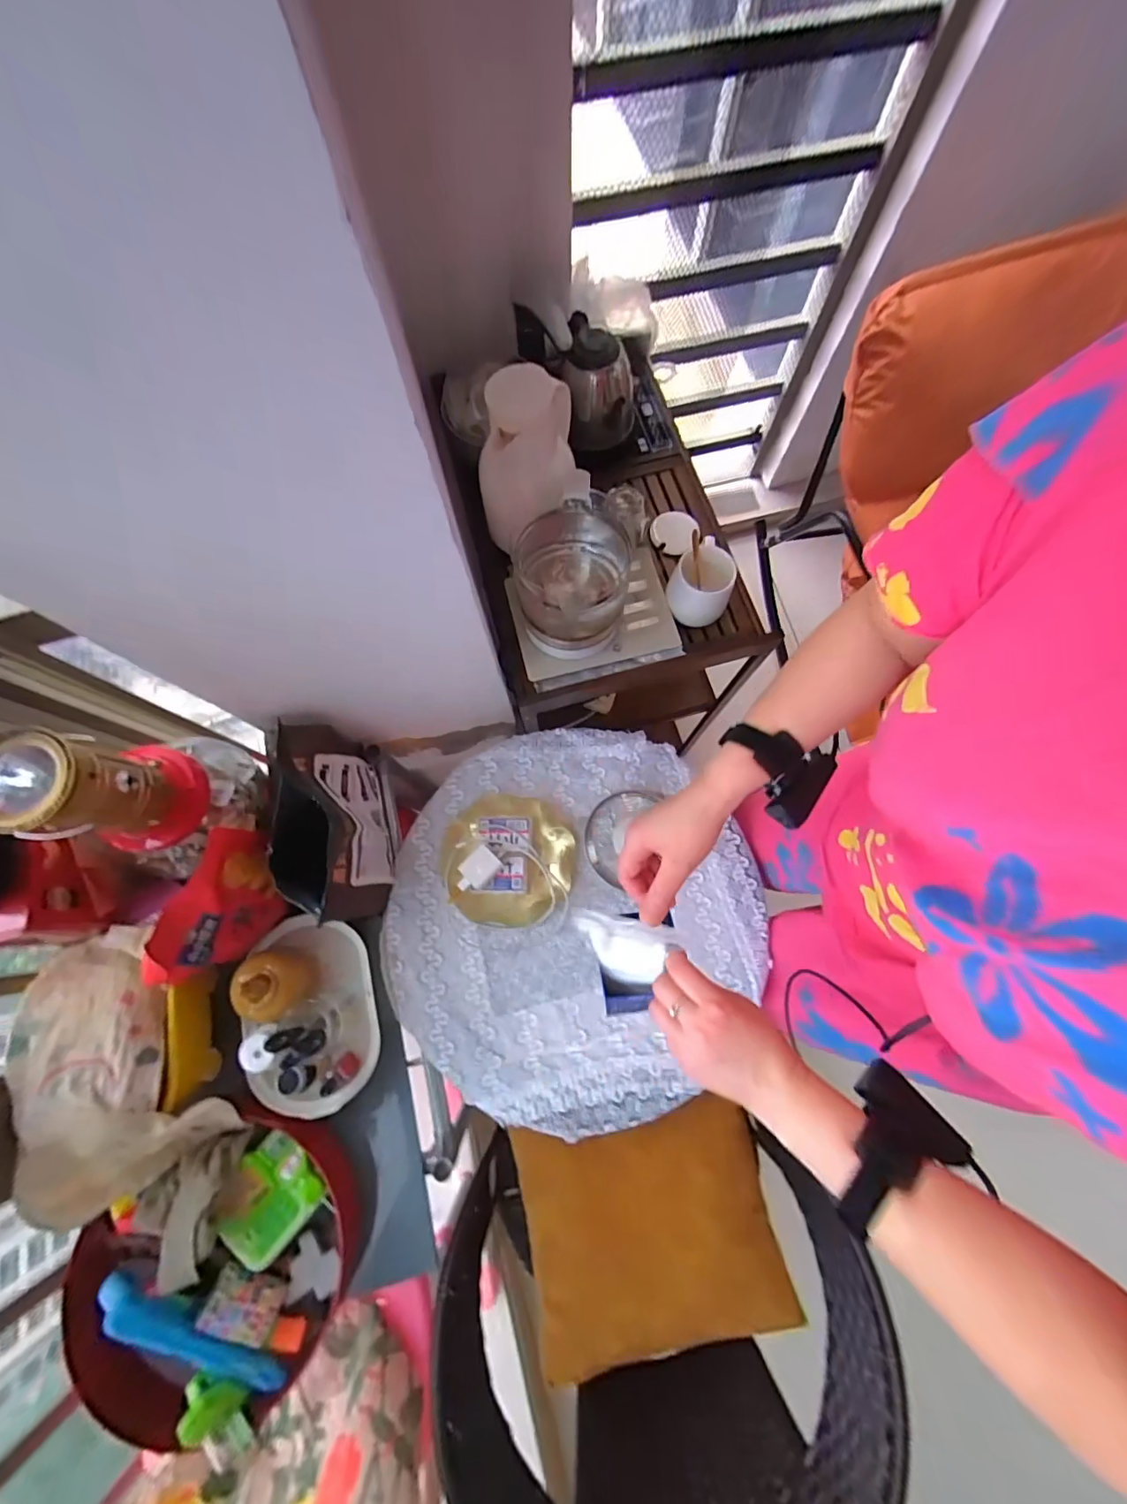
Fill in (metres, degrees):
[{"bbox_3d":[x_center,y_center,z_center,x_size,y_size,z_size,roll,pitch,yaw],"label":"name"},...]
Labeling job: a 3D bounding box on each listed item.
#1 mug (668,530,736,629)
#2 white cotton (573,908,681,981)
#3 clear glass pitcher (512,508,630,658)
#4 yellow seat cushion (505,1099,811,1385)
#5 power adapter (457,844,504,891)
[{"bbox_3d":[0.206,-0.254,0.754,0.085,0.094,0.101,21,76,6],"label":"mug"},{"bbox_3d":[0.053,0.177,0.459,0.093,0.035,0.053,12,75,4],"label":"white cotton"},{"bbox_3d":[0.011,-0.239,0.688,0.151,0.154,0.150,-2,74,0],"label":"clear glass pitcher"},{"bbox_3d":[0.131,0.685,0.732,0.347,0.054,0.302,-10,74,-2],"label":"yellow seat cushion"},{"bbox_3d":[-0.126,0.172,0.741,0.065,0.025,0.045,-40,78,-10],"label":"power adapter"}]

